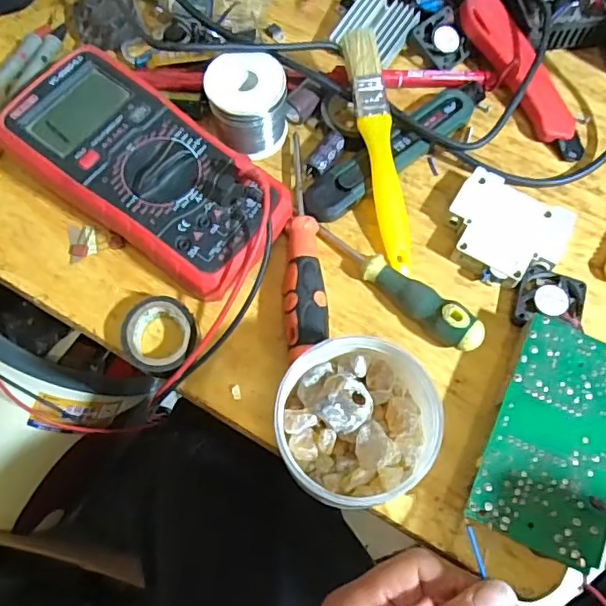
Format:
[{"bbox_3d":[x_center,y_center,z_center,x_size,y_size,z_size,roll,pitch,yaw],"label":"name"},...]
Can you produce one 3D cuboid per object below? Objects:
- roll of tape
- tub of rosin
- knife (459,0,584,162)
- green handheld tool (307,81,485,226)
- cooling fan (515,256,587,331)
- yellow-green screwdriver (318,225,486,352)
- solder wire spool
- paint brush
[{"bbox_3d":[-0.087,0.021,0.344,0.043,0.018,0.047,0,68,0],"label":"roll of tape"},{"bbox_3d":[0.029,0.064,0.300,0.081,0.053,0.082,0,68,0],"label":"tub of rosin"},{"bbox_3d":[0.158,-0.173,0.417,0.037,0.029,0.151,-22,70,-9],"label":"knife"},{"bbox_3d":[0.068,-0.111,0.398,0.163,0.017,0.031,-36,73,-14],"label":"green handheld tool"},{"bbox_3d":[0.157,-0.005,0.355,0.042,0.012,0.042,11,69,4],"label":"cooling fan"},{"bbox_3d":[0.060,-0.013,0.354,0.022,0.024,0.122,-42,75,-15],"label":"yellow-green screwdriver"},{"bbox_3d":[-0.038,-0.137,0.393,0.052,0.053,0.051,5,68,2],"label":"solder wire spool"},{"bbox_3d":[0.052,-0.101,0.374,0.021,0.006,0.161,-10,88,-4],"label":"paint brush"}]

